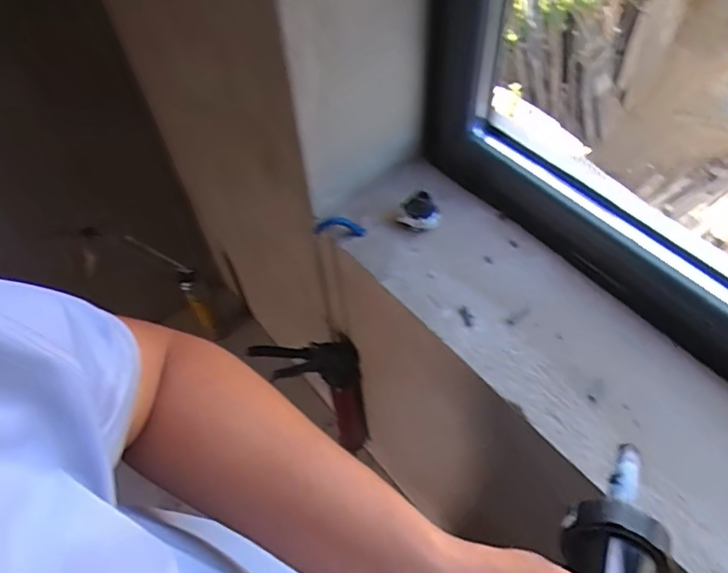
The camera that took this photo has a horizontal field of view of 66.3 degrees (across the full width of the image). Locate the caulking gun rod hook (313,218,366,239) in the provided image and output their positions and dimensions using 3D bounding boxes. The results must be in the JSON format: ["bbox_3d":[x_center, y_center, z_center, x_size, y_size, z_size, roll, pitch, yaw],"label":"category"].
[{"bbox_3d":[-0.037,-0.087,0.832,0.075,0.041,0.015,-5,55,1],"label":"caulking gun rod hook"}]

